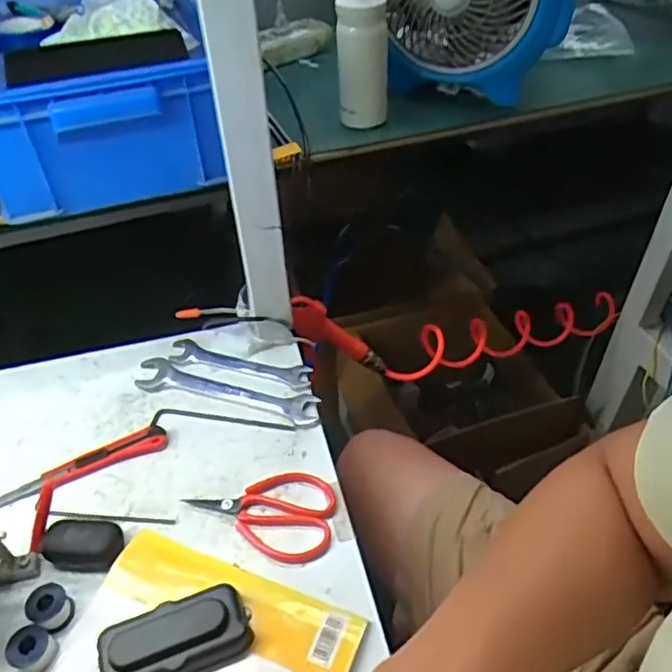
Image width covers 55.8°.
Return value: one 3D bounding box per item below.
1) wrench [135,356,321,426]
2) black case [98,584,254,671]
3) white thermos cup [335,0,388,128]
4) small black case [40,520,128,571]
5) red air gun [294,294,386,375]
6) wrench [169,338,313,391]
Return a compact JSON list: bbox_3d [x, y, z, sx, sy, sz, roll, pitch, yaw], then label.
[{"bbox_3d":[-0.113,0.056,0.643,0.196,0.010,0.039,13,46,15],"label":"wrench"},{"bbox_3d":[-0.118,0.224,0.463,0.105,0.031,0.052,-19,46,-17],"label":"black case"},{"bbox_3d":[0.032,-0.317,0.742,0.059,0.149,0.051,-1,44,1],"label":"white thermos cup"},{"bbox_3d":[-0.210,0.168,0.523,0.061,0.024,0.042,3,44,4],"label":"small black case"},{"bbox_3d":[0.004,0.007,0.786,0.044,0.180,0.024,-38,40,21],"label":"red air gun"},{"bbox_3d":[-0.102,0.030,0.673,0.157,0.004,0.033,11,45,13],"label":"wrench"}]

